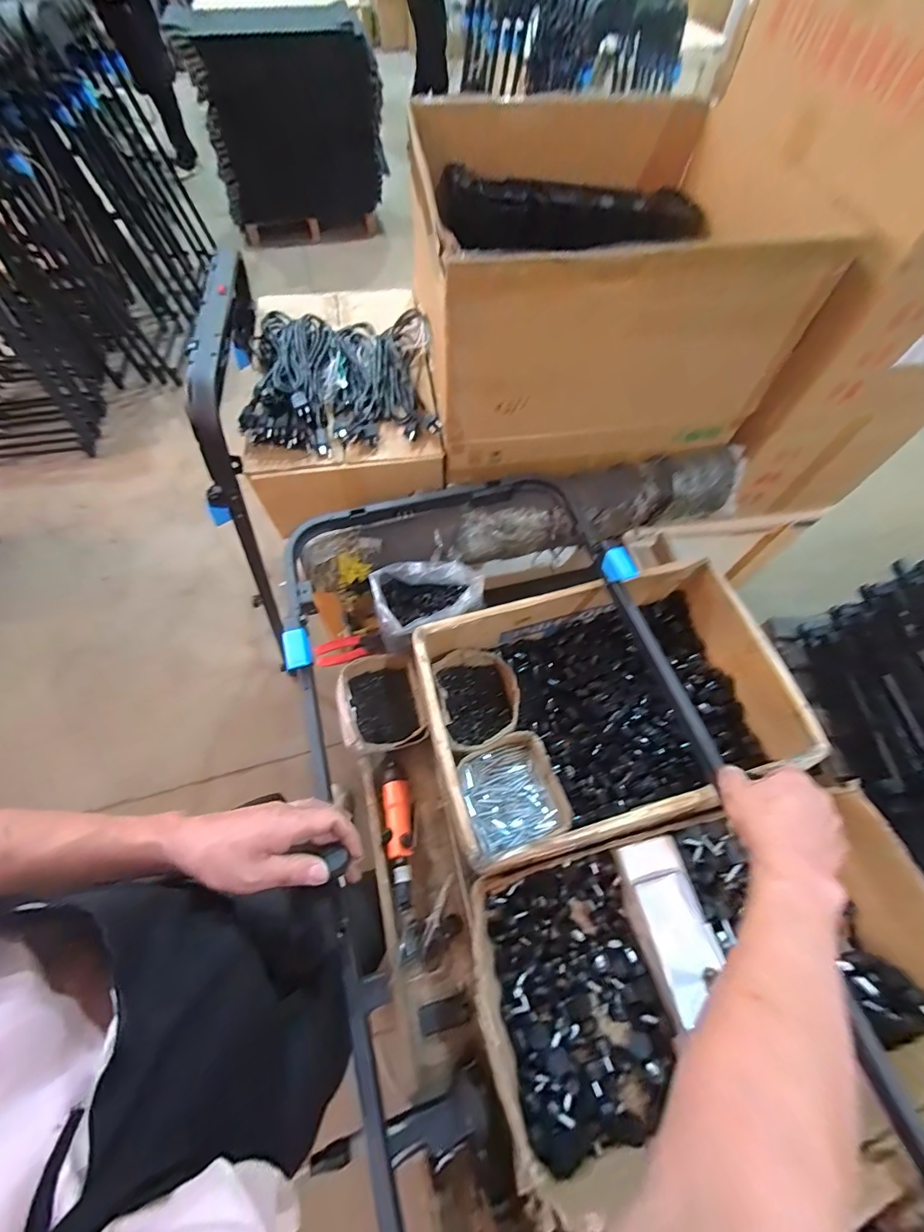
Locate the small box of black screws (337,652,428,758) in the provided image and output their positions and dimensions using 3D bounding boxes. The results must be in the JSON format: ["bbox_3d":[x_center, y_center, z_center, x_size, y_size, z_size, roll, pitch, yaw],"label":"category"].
[{"bbox_3d":[-0.145,0.150,0.774,0.125,0.073,0.167,-16,63,-9],"label":"small box of black screws"}]

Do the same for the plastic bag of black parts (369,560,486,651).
[{"bbox_3d":[-0.056,-0.024,0.775,0.188,0.088,0.132,-11,63,-6],"label":"plastic bag of black parts"}]

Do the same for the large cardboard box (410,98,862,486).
[{"bbox_3d":[0.219,-0.605,0.816,0.581,0.339,0.545,-8,63,-5],"label":"large cardboard box"}]

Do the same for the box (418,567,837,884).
[{"bbox_3d":[0.216,0.142,0.711,0.516,0.150,0.344,-15,63,-8],"label":"box"}]

